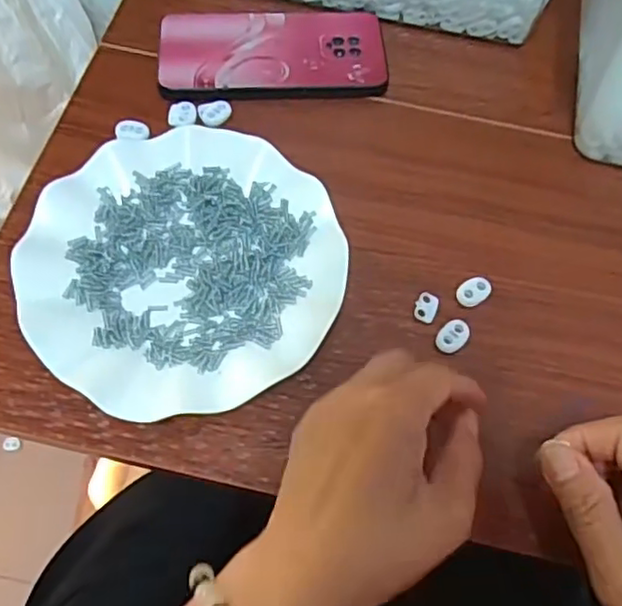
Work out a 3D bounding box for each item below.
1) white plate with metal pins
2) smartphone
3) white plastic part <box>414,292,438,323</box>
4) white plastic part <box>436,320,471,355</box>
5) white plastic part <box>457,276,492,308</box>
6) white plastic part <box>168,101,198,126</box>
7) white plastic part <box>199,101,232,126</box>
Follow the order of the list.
[{"bbox_3d":[-0.076,-0.023,0.378,0.182,0.028,0.179,1,64,-3],"label":"white plate with metal pins"},{"bbox_3d":[-0.028,-0.185,0.470,0.162,0.016,0.079,-4,64,-5],"label":"smartphone"},{"bbox_3d":[0.070,0.003,0.387,0.013,0.004,0.019,25,65,9],"label":"white plastic part"},{"bbox_3d":[0.084,0.020,0.377,0.015,0.006,0.023,41,69,15],"label":"white plastic part"},{"bbox_3d":[0.101,-0.007,0.393,0.022,0.006,0.015,-35,71,-18],"label":"white plastic part"},{"bbox_3d":[-0.090,-0.133,0.442,0.019,0.004,0.024,2,64,-2],"label":"white plastic part"},{"bbox_3d":[-0.067,-0.134,0.446,0.022,0.004,0.021,-11,65,-8],"label":"white plastic part"}]

